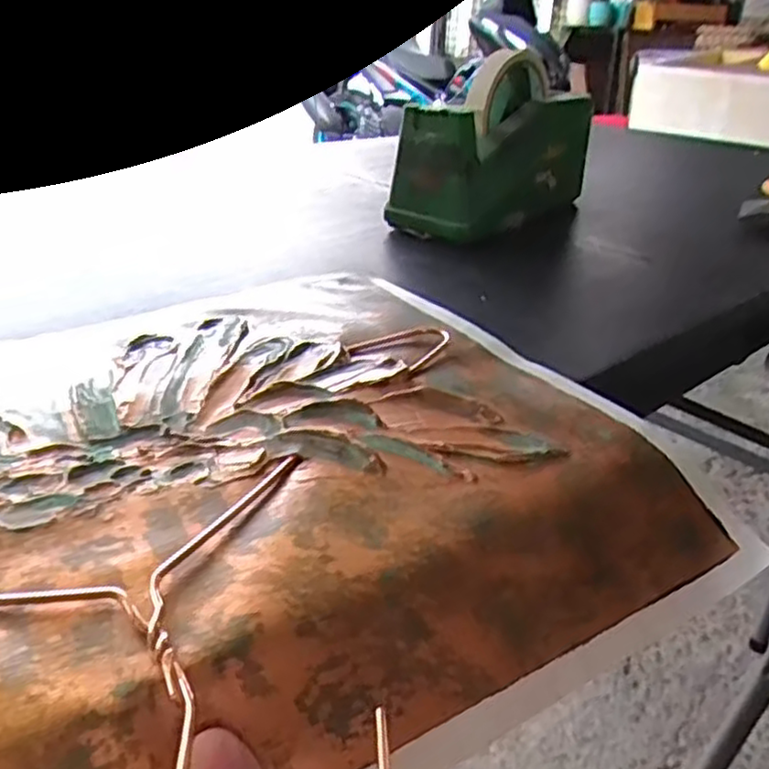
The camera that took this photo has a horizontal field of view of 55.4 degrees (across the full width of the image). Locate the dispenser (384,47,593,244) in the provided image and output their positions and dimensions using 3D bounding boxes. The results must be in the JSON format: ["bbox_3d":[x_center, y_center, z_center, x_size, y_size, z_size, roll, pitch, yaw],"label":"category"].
[{"bbox_3d":[0.091,-0.194,0.594,0.078,0.113,0.195,22,33,33],"label":"dispenser"}]

